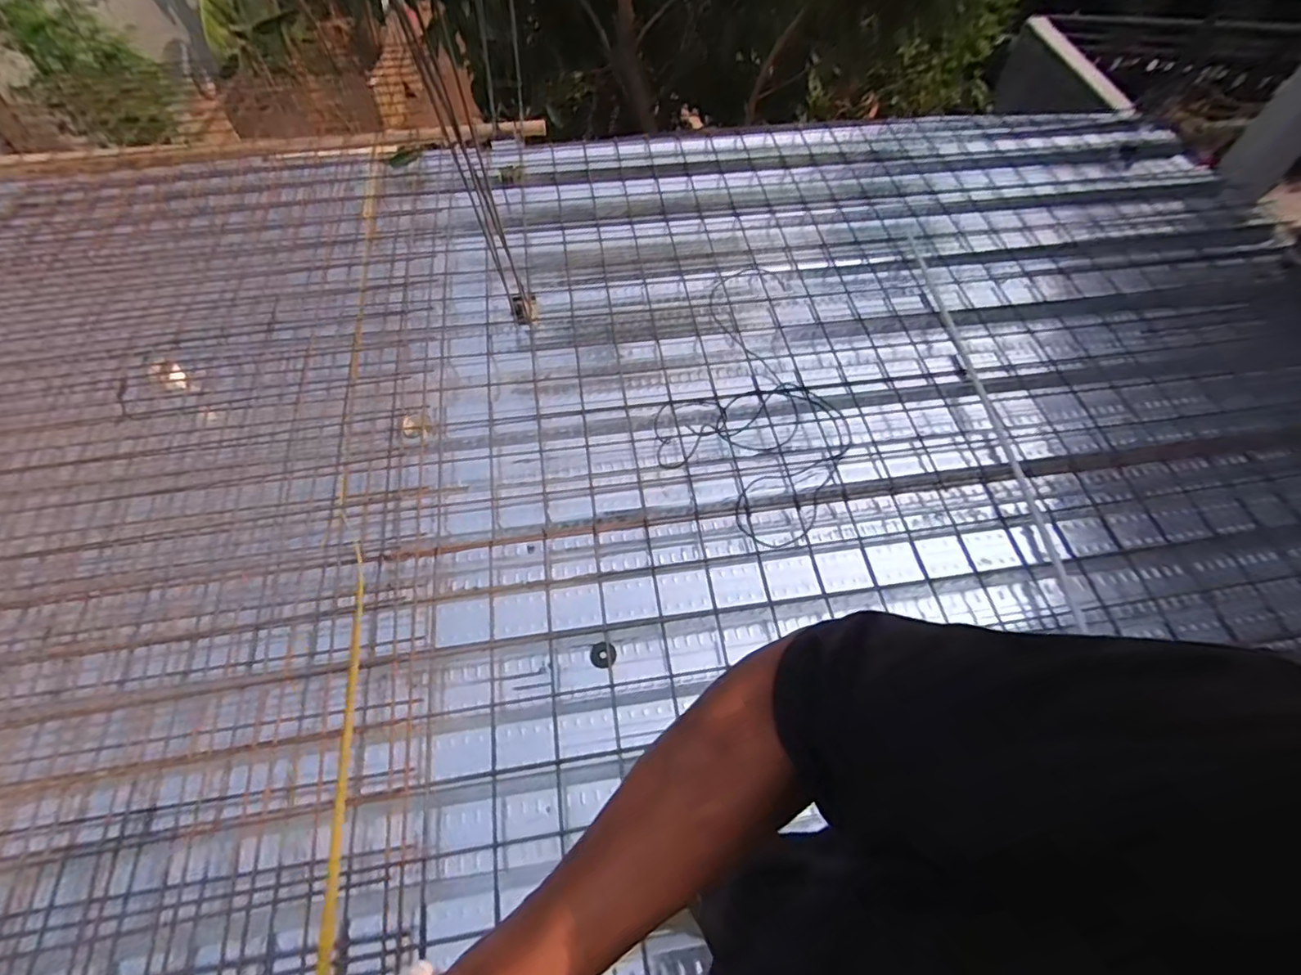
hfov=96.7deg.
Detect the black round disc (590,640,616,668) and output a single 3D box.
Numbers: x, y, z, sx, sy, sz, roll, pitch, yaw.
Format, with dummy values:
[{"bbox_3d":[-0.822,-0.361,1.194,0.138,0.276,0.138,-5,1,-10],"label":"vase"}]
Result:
[{"bbox_3d":[-0.119,0.423,1.463,0.063,0.007,0.064,0,59,-1],"label":"black round disc"}]

